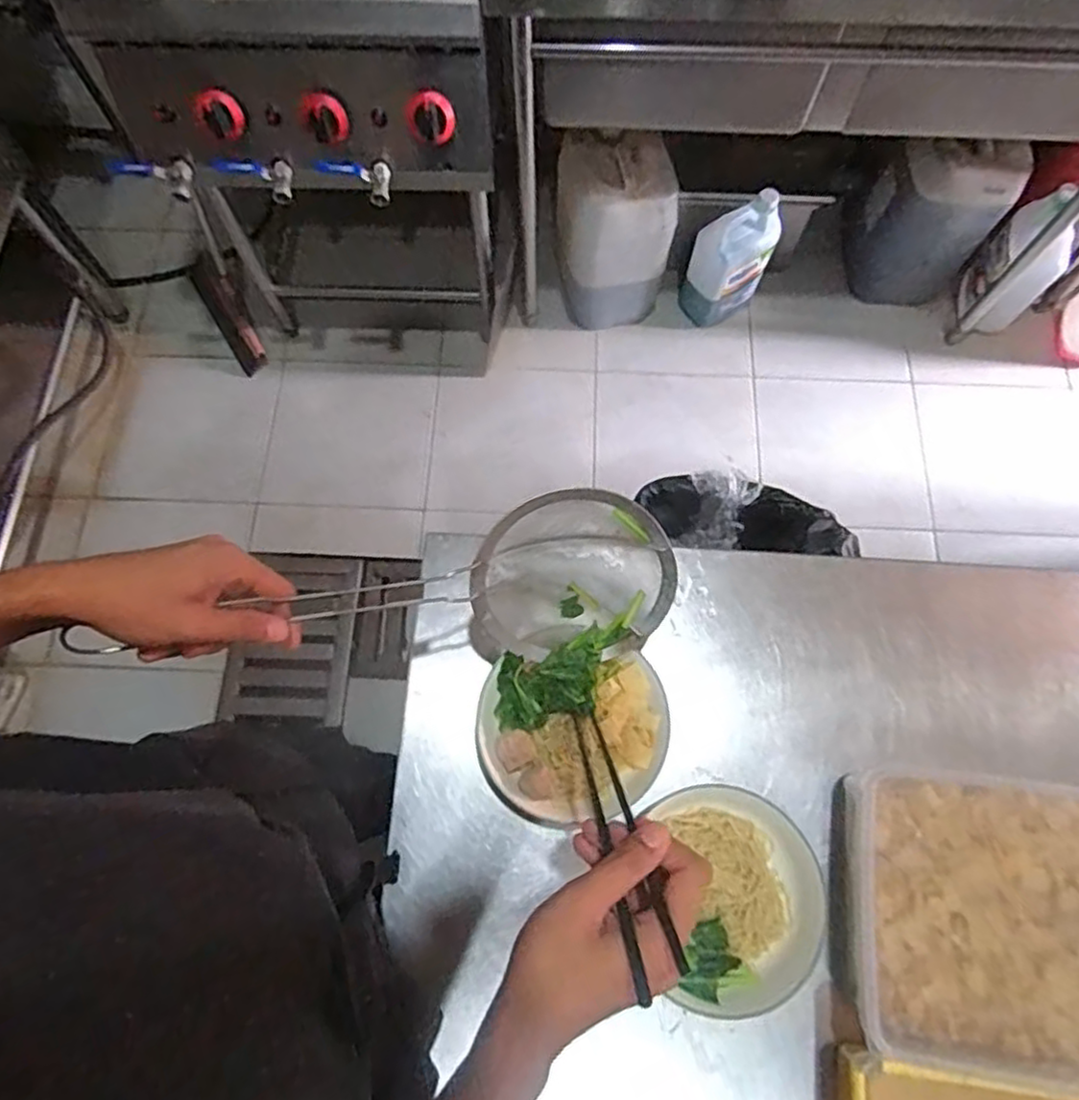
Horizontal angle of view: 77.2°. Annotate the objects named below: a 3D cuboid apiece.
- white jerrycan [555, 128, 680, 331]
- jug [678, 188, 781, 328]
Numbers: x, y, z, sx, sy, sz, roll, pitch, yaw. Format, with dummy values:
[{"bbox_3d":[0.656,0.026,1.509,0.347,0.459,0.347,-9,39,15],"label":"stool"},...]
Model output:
[{"bbox_3d":[0.170,-0.747,1.612,0.259,0.445,0.193,-2,71,0],"label":"white jerrycan"},{"bbox_3d":[0.454,-0.684,1.636,0.132,0.318,0.180,43,76,14],"label":"jug"}]

